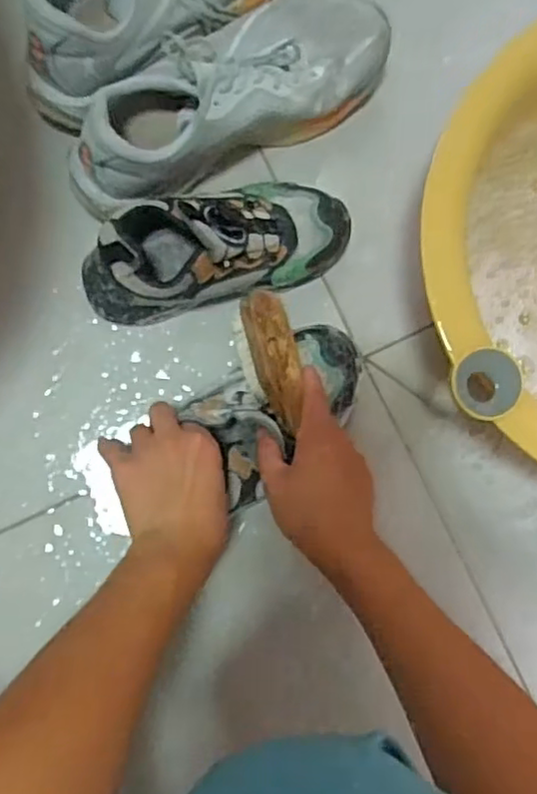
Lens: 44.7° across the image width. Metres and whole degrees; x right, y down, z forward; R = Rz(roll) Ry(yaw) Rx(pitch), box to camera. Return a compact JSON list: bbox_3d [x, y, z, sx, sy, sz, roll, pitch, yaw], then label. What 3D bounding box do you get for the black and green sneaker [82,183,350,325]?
[{"bbox_3d":[-0.041,-0.123,0.532,0.225,0.108,0.089,-12,84,-6],"label":"black and green sneaker"}]

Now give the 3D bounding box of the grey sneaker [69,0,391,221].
[{"bbox_3d":[-0.036,-0.248,0.541,0.284,0.117,0.105,-30,90,-8],"label":"grey sneaker"}]

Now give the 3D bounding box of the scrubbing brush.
[{"bbox_3d":[0.002,-0.025,0.496,0.045,0.035,0.105,-12,78,-6],"label":"scrubbing brush"}]

